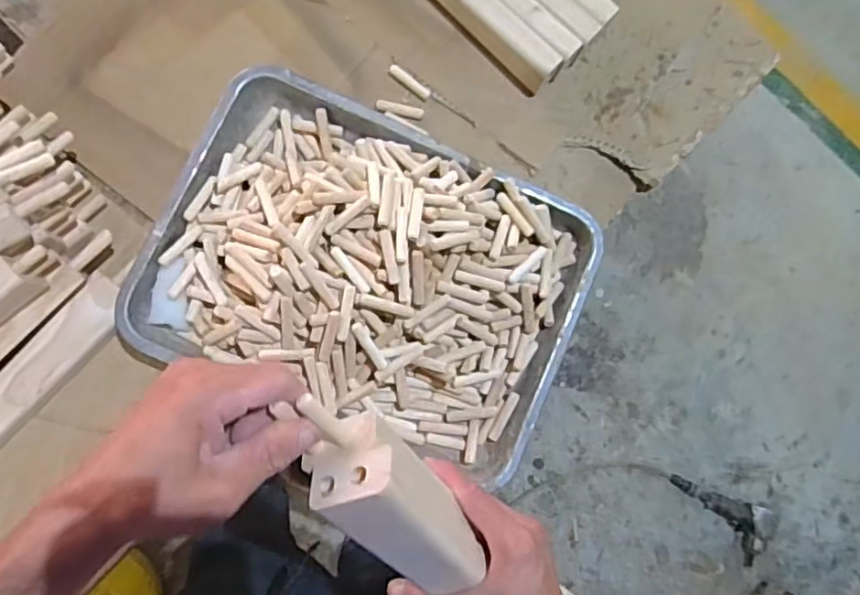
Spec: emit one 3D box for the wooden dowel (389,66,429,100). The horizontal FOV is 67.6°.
[{"bbox_3d":[-0.021,-0.226,0.676,0.050,0.008,0.011,36,84,-3],"label":"wooden dowel"}]

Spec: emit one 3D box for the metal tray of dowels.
[{"bbox_3d":[-0.054,-0.022,0.616,0.395,0.095,0.298,21,83,-5],"label":"metal tray of dowels"}]

